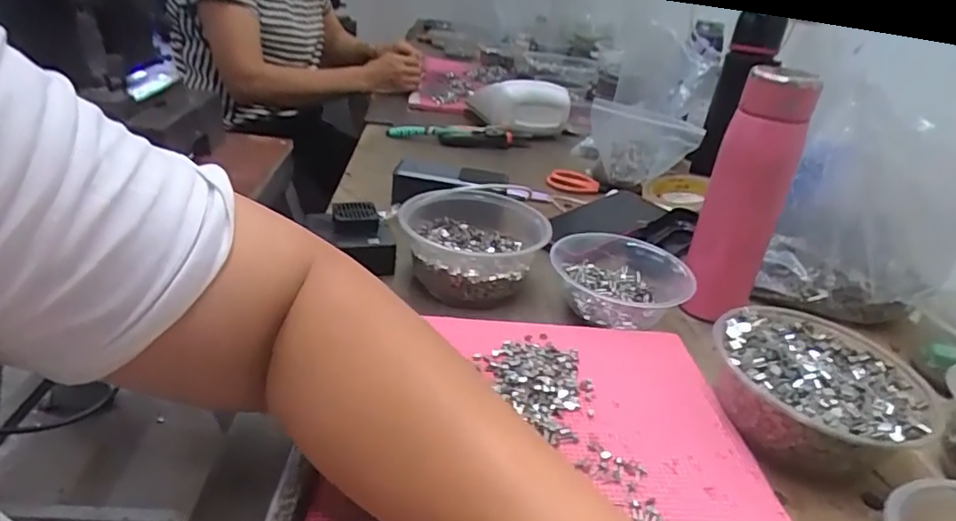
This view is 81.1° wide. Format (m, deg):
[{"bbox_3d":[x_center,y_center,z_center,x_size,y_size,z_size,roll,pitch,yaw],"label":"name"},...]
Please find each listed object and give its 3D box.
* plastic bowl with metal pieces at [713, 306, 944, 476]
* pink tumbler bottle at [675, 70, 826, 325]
[{"bbox_3d":[0.235,0.089,0.390,0.130,0.051,0.130,6,28,-3],"label":"plastic bowl with metal pieces"},{"bbox_3d":[0.229,-0.054,0.483,0.053,0.203,0.049,-14,35,-34],"label":"pink tumbler bottle"}]

